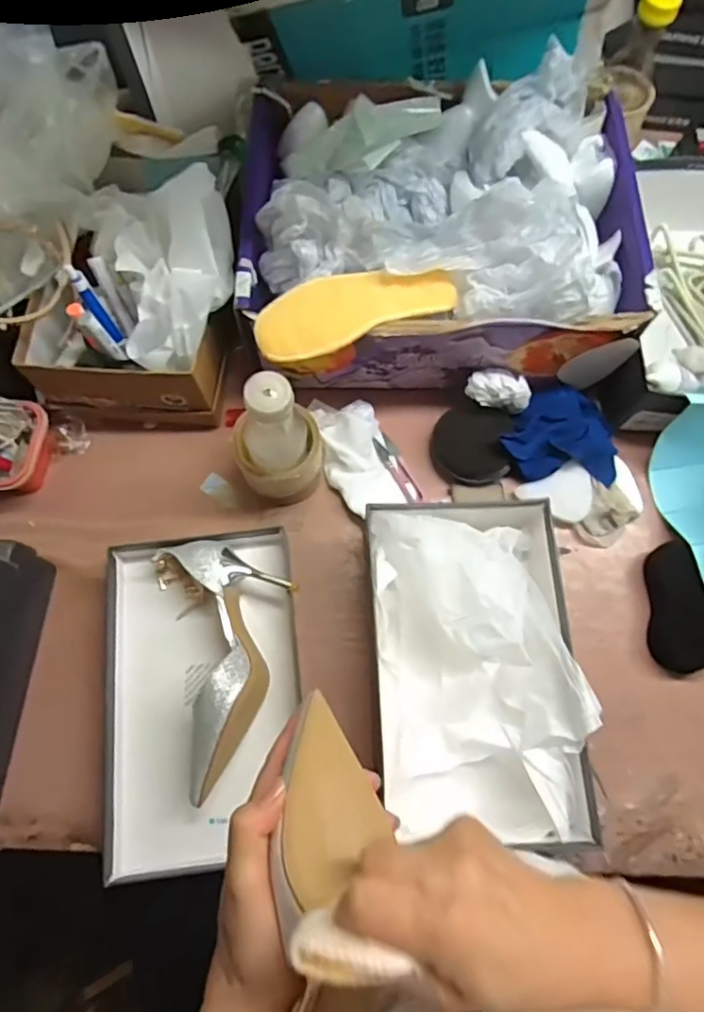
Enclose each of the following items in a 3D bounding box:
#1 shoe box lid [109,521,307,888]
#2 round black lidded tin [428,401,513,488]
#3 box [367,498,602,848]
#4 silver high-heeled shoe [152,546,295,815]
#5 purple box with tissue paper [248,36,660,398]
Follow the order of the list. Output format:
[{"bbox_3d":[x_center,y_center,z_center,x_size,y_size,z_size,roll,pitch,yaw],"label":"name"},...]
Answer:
[{"bbox_3d":[-0.144,0.180,0.559,0.180,0.032,0.304,-7,72,-2],"label":"shoe box lid"},{"bbox_3d":[0.133,-0.069,0.640,0.088,0.019,0.089,-5,75,23],"label":"round black lidded tin"},{"bbox_3d":[0.113,0.142,0.531,0.170,0.101,0.293,-5,72,-2],"label":"box"},{"bbox_3d":[-0.112,0.136,0.554,0.131,0.069,0.231,-16,73,-5],"label":"silver high-heeled shoe"},{"bbox_3d":[0.090,-0.294,0.621,0.400,0.148,0.333,-2,72,-1],"label":"purple box with tissue paper"}]

